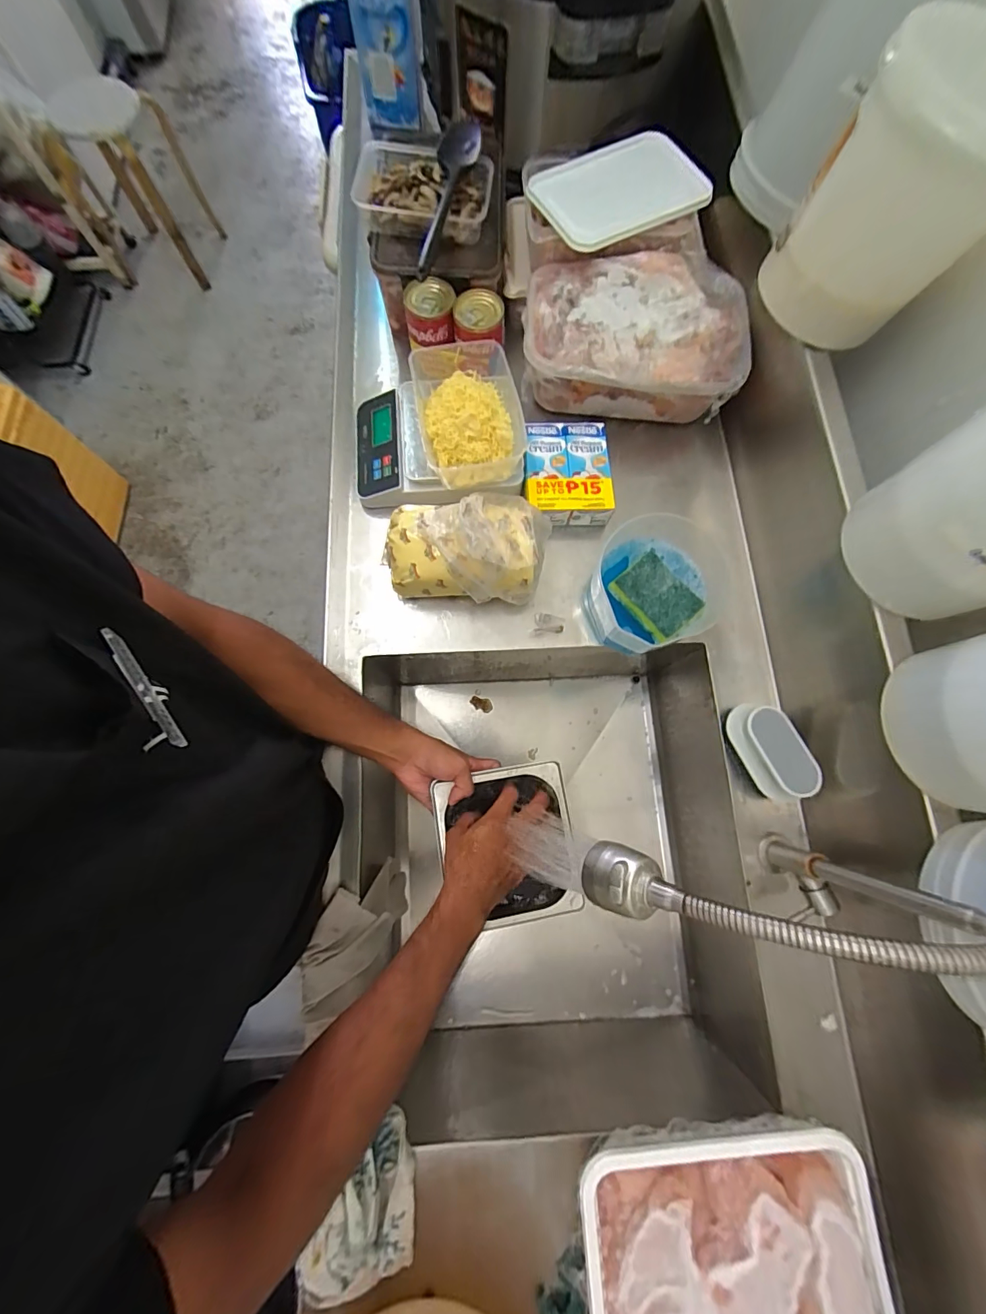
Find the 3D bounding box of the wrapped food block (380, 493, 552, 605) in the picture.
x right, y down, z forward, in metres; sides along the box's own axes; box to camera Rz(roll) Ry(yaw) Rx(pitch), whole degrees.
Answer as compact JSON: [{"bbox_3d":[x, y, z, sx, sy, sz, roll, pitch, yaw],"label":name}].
[{"bbox_3d":[-0.036,-0.140,0.544,0.194,0.101,0.126,6,77,0],"label":"wrapped food block"}]

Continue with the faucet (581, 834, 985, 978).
[{"bbox_3d":[0.201,0.185,0.374,0.250,0.274,0.044,2,77,0],"label":"faucet"}]

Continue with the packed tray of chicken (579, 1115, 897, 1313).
[{"bbox_3d":[0.209,0.538,0.390,0.258,0.054,0.195,-4,77,-2],"label":"packed tray of chicken"}]

